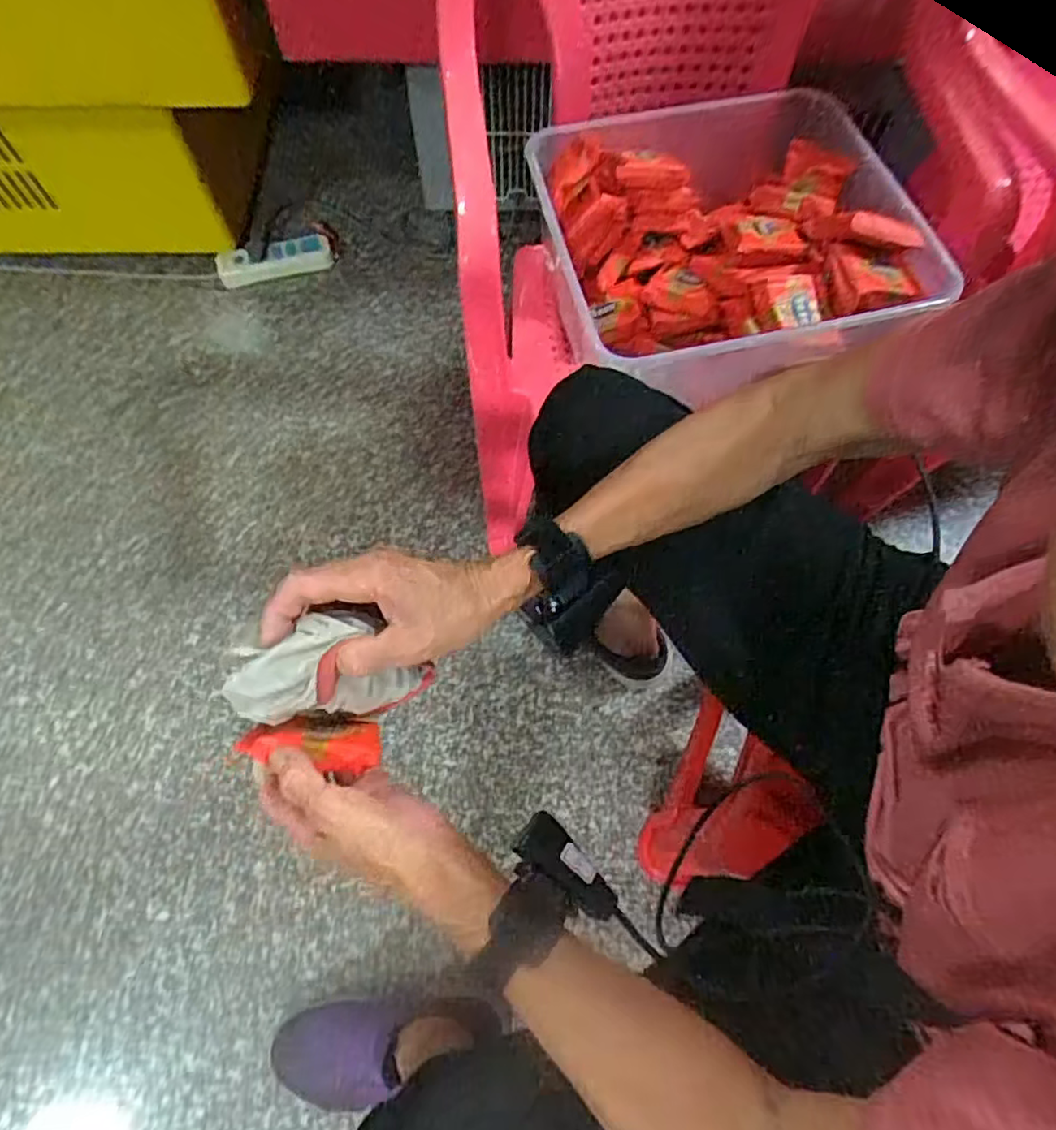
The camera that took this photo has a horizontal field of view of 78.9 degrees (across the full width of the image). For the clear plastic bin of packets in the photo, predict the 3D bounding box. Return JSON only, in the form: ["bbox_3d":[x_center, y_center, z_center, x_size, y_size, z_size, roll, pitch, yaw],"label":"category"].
[{"bbox_3d":[0.182,-0.314,0.636,0.324,0.139,0.349,0,68,-1],"label":"clear plastic bin of packets"}]

